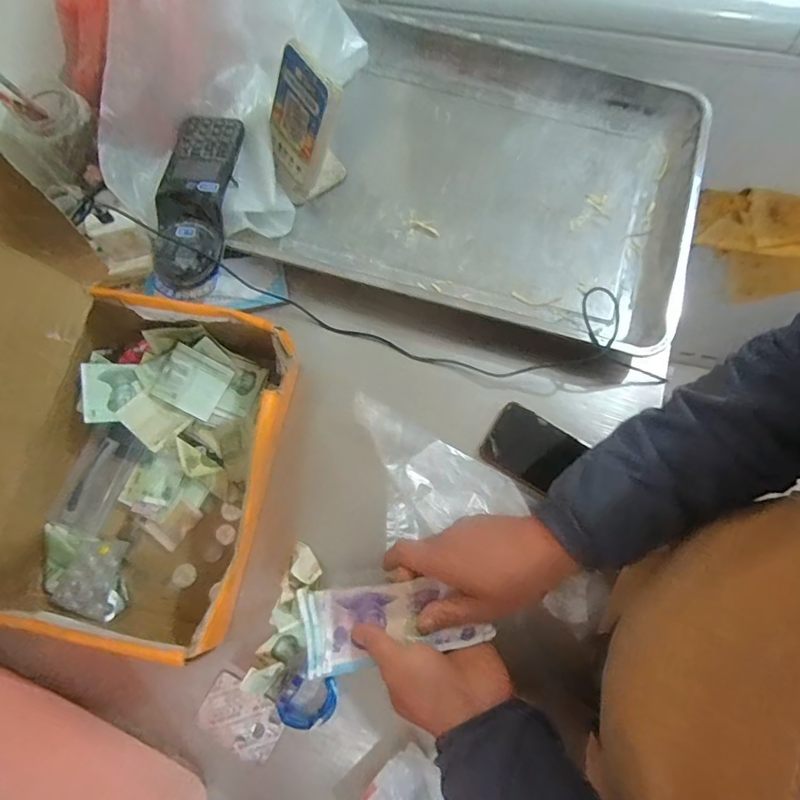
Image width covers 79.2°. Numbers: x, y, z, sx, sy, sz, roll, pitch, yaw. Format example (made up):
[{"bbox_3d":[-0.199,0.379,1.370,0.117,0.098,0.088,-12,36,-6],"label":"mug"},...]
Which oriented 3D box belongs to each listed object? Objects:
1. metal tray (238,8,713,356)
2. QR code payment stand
[{"bbox_3d":[0.125,-0.285,0.630,0.513,0.045,0.398,17,75,5],"label":"metal tray"},{"bbox_3d":[-0.125,-0.328,0.591,0.085,0.139,0.097,-37,77,-10],"label":"QR code payment stand"}]

